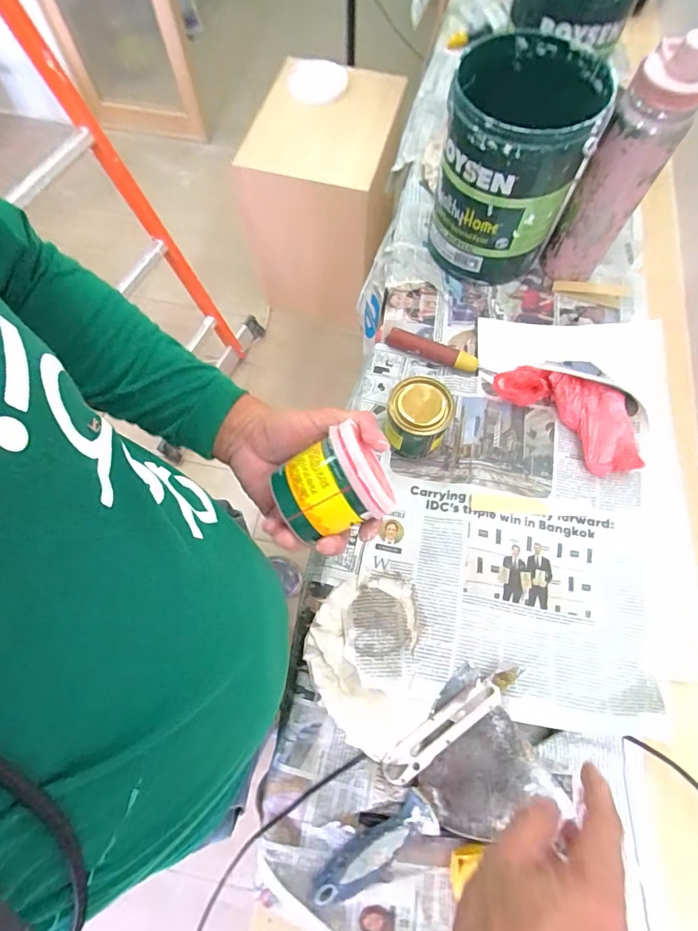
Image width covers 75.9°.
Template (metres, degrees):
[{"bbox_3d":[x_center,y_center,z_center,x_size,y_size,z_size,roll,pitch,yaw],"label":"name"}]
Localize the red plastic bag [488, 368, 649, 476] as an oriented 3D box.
[{"bbox_3d":[0.276,-0.071,0.550,0.189,0.043,0.101,38,72,14],"label":"red plastic bag"}]

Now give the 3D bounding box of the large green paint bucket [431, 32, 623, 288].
[{"bbox_3d":[0.203,-0.378,0.582,0.157,0.215,0.181,16,69,7],"label":"large green paint bucket"}]

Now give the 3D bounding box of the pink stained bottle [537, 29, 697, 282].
[{"bbox_3d":[0.320,-0.338,0.541,0.074,0.259,0.066,40,73,15],"label":"pink stained bottle"}]

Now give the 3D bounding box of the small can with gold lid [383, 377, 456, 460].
[{"bbox_3d":[0.078,-0.051,0.525,0.071,0.079,0.070,0,68,0],"label":"small can with gold lid"}]

